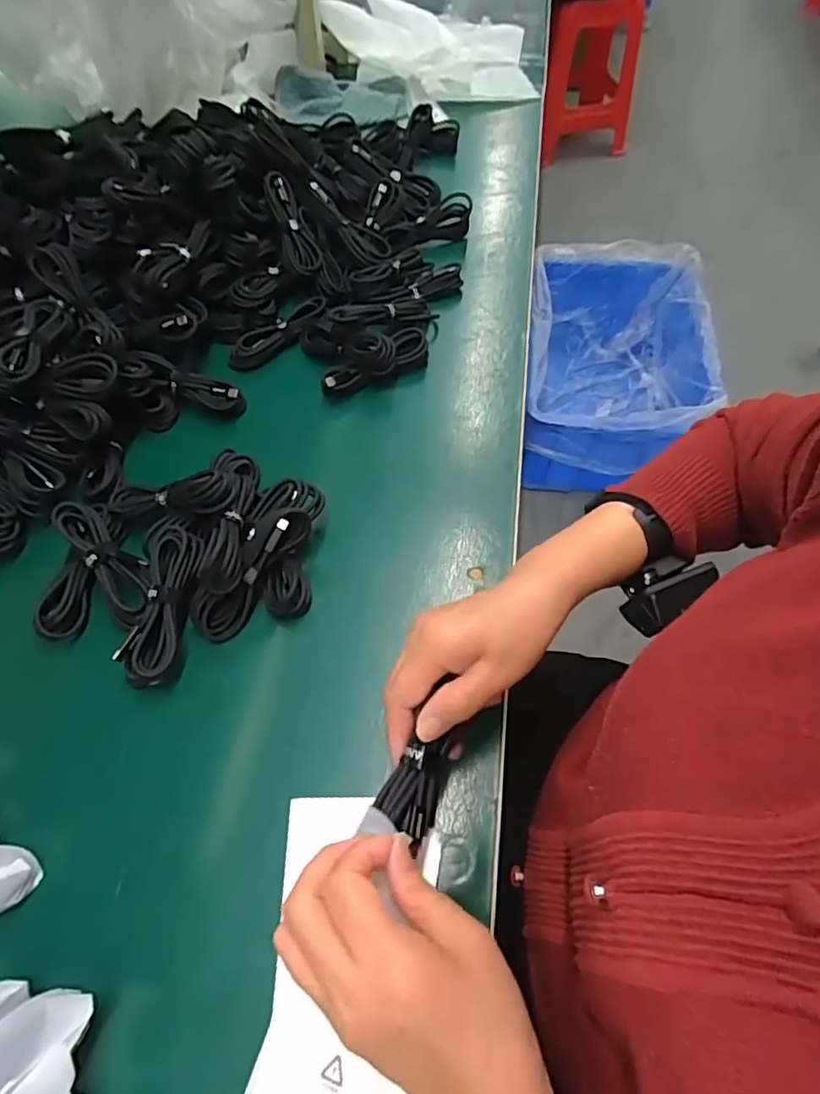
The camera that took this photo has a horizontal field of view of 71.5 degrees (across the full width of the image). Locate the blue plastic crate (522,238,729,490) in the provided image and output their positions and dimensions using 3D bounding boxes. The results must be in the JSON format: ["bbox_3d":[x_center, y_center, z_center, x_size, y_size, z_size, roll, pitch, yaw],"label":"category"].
[{"bbox_3d":[0.498,-0.442,1.453,0.408,0.295,0.656,5,59,5],"label":"blue plastic crate"}]

